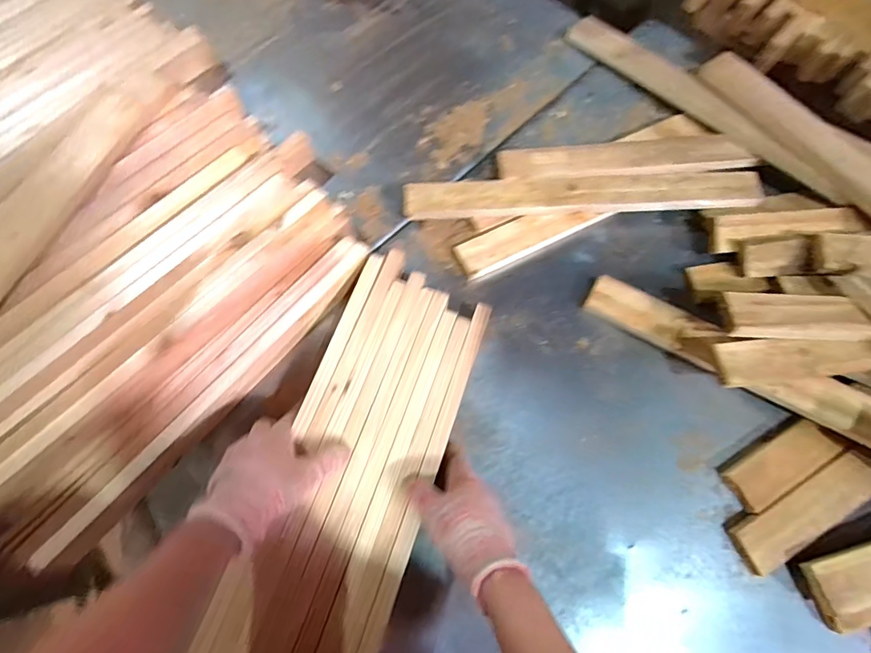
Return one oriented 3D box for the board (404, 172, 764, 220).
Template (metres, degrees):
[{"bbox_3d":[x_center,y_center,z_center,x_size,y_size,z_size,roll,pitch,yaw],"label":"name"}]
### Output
[{"bbox_3d":[0.210,-0.188,0.659,0.503,0.013,0.053,-2,81,-1],"label":"board"}]

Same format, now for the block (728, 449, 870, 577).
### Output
[{"bbox_3d":[0.440,0.212,0.538,0.208,0.019,0.051,-27,72,-10],"label":"block"}]

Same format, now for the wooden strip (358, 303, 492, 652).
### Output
[{"bbox_3d":[-0.010,0.172,0.512,0.020,0.011,0.437,18,70,8],"label":"wooden strip"}]

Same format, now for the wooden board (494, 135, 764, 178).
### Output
[{"bbox_3d":[0.280,-0.252,0.683,0.371,0.018,0.074,-6,62,-5],"label":"wooden board"}]

